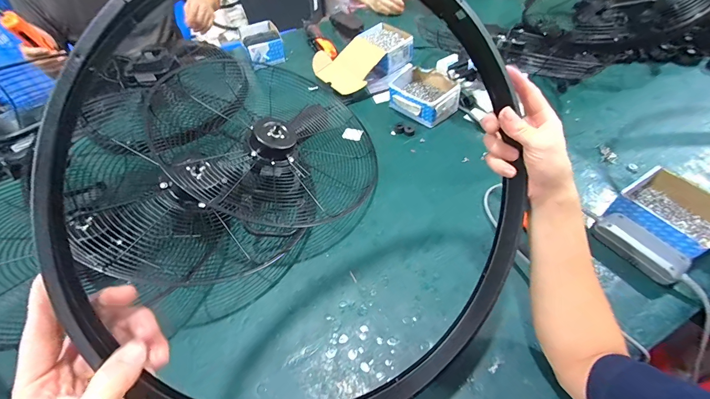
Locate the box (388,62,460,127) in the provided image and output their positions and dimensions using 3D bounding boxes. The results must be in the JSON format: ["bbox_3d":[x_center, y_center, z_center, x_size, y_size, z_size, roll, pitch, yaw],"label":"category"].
[{"bbox_3d":[0.177,-0.270,0.823,0.140,0.068,0.163,-38,60,-22],"label":"box"}]

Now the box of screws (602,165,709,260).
[{"bbox_3d":[0.528,0.022,0.533,0.103,0.067,0.142,-29,56,-17],"label":"box of screws"}]

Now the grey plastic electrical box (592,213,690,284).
[{"bbox_3d":[0.470,0.074,0.529,0.047,0.035,0.124,-29,57,-17],"label":"grey plastic electrical box"}]

